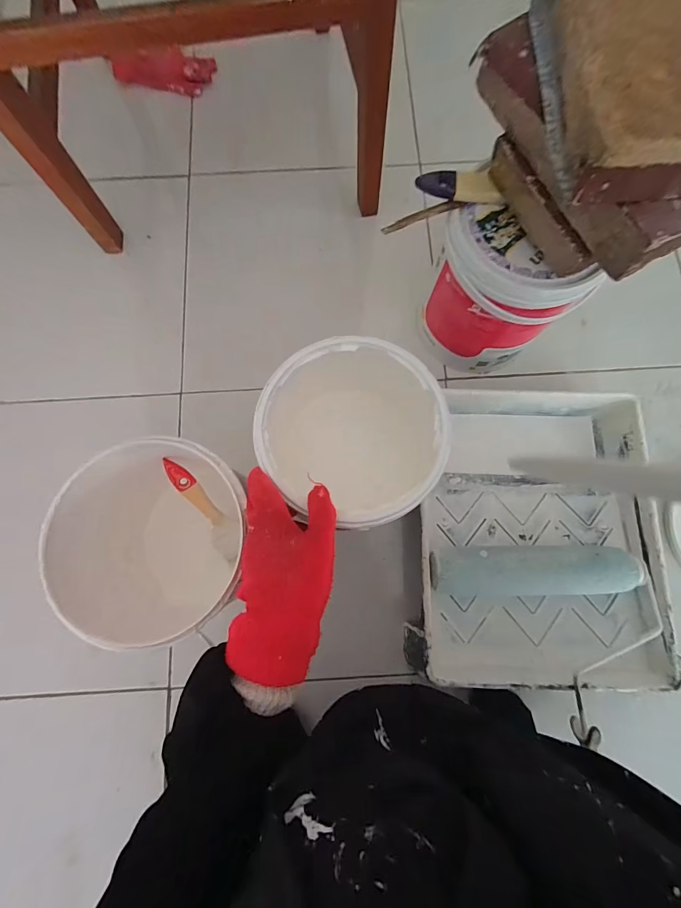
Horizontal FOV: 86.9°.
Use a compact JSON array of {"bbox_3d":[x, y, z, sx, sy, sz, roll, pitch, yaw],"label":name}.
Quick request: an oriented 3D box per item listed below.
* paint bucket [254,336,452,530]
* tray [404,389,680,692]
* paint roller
[{"bbox_3d":[0.012,-0.015,0.402,0.176,0.147,0.168,0,78,0],"label":"paint bucket"},{"bbox_3d":[0.236,0.097,0.478,0.294,0.102,0.362,3,78,0],"label":"tray"},{"bbox_3d":[0.241,0.205,0.416,0.259,0.055,0.193,-1,78,0],"label":"paint roller"}]

